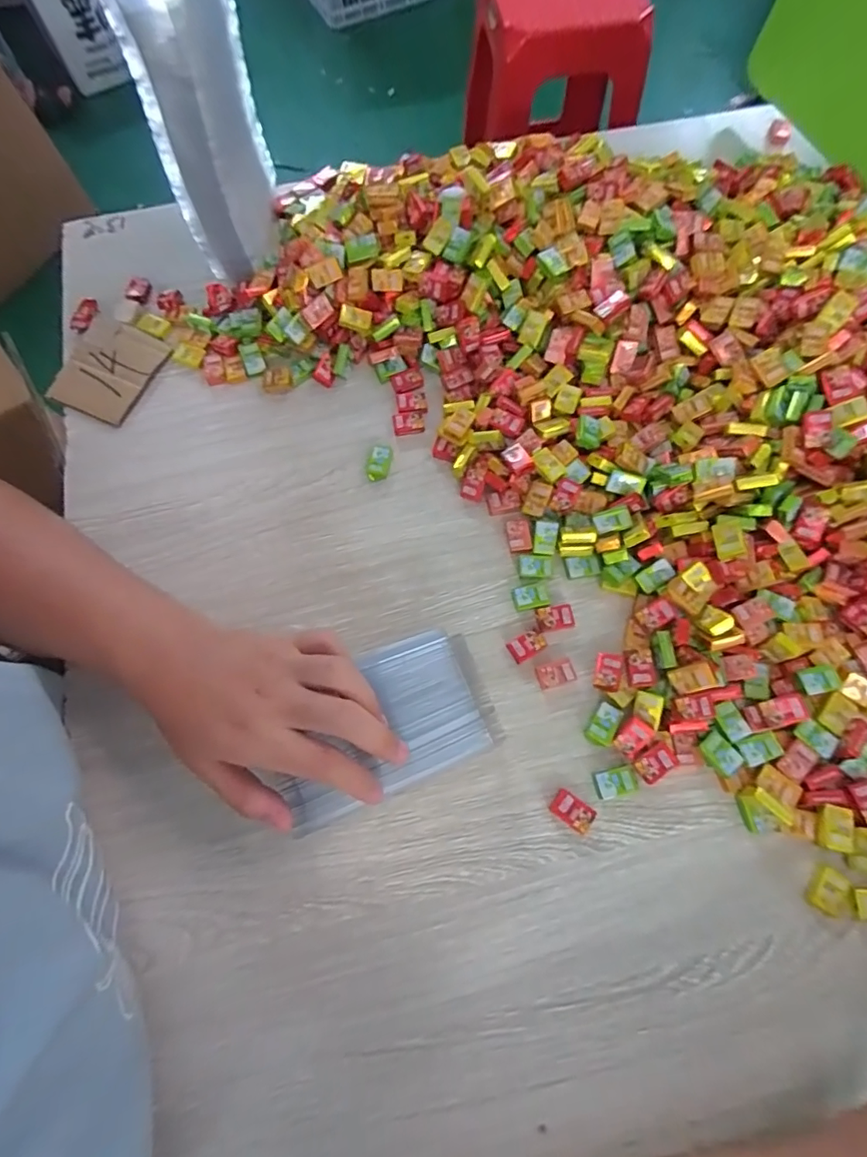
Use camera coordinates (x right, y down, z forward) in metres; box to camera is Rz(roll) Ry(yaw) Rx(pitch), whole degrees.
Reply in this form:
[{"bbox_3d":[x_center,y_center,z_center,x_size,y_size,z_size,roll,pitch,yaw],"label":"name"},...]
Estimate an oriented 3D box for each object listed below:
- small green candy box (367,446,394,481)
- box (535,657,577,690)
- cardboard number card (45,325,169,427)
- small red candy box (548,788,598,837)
[{"bbox_3d":[-0.045,-0.096,0.417,0.019,0.007,0.031,11,72,5],"label":"small green candy box"},{"bbox_3d":[0.088,0.068,0.362,0.027,0.010,0.017,-16,72,-4],"label":"box"},{"bbox_3d":[-0.288,-0.185,0.448,0.074,0.006,0.090,23,73,8],"label":"cardboard number card"},{"bbox_3d":[0.093,0.154,0.331,0.030,0.009,0.017,34,75,12],"label":"small red candy box"}]

